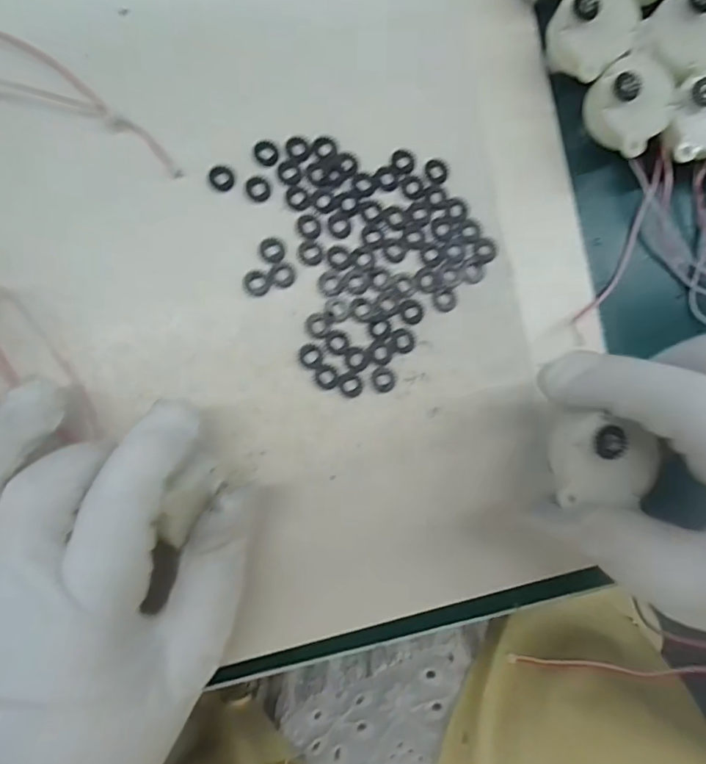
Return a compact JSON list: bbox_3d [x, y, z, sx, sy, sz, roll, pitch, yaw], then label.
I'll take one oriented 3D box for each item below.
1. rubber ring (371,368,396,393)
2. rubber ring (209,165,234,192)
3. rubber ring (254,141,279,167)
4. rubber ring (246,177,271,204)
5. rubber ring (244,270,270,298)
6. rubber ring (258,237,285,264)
[{"bbox_3d":[0.013,-0.001,0.216,0.010,0.004,0.010,0,88,-7],"label":"rubber ring"},{"bbox_3d":[-0.052,-0.081,0.210,0.010,0.004,0.010,0,88,-7],"label":"rubber ring"},{"bbox_3d":[-0.035,-0.092,0.213,0.010,0.004,0.010,0,88,-7],"label":"rubber ring"},{"bbox_3d":[-0.038,-0.078,0.212,0.009,0.004,0.011,-30,92,-7],"label":"rubber ring"},{"bbox_3d":[-0.038,-0.039,0.210,0.010,0.004,0.010,0,88,-7],"label":"rubber ring"},{"bbox_3d":[-0.032,-0.053,0.211,0.011,0.004,0.011,0,88,-7],"label":"rubber ring"}]

